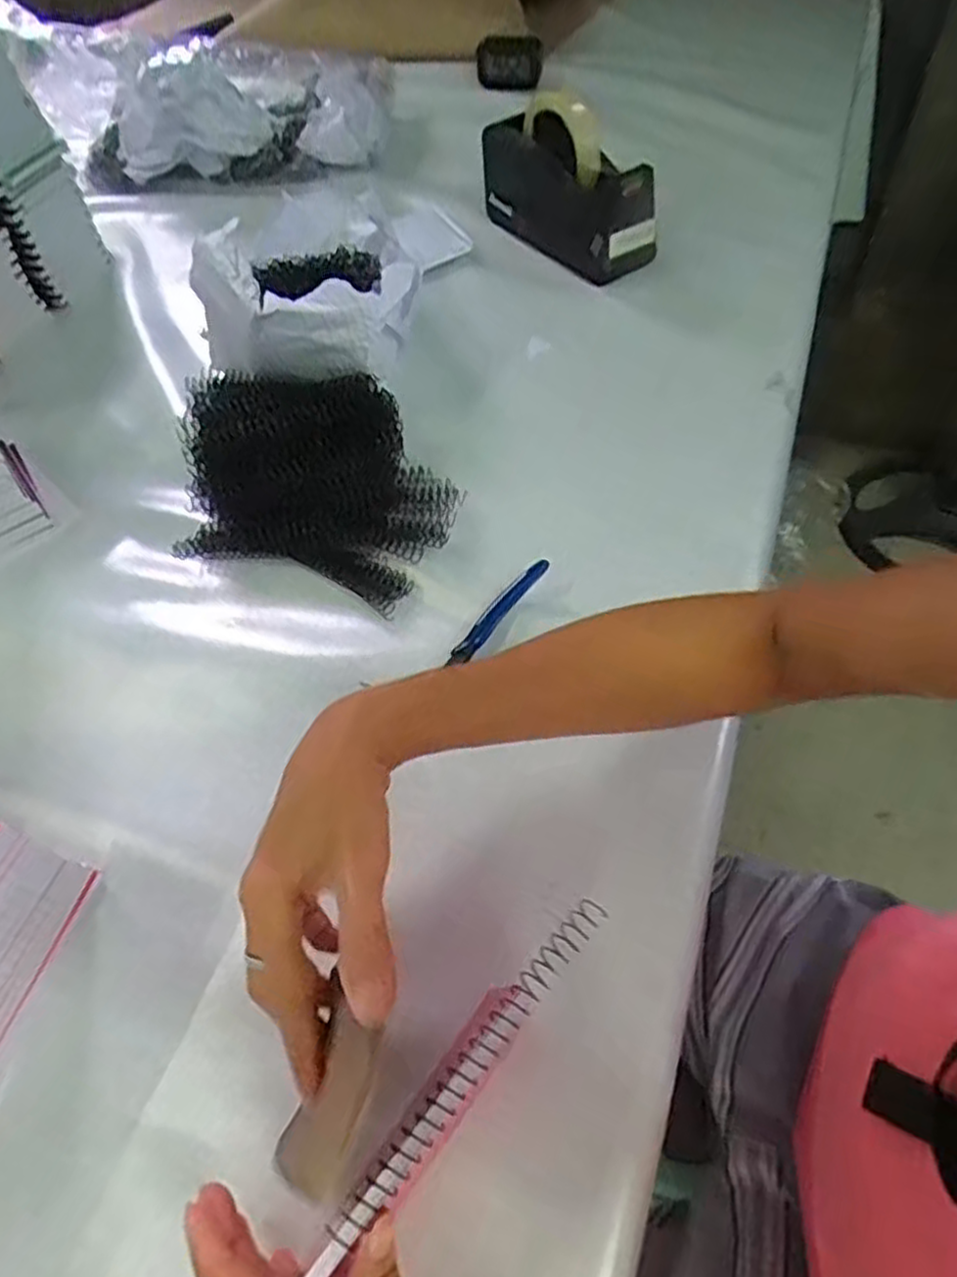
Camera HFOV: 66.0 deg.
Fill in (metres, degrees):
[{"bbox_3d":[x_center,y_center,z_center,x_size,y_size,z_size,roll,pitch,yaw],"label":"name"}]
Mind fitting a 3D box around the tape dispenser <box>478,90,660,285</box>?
[{"bbox_3d":[0.087,-0.458,0.737,0.082,0.102,0.194,-28,57,-14],"label":"tape dispenser"}]

